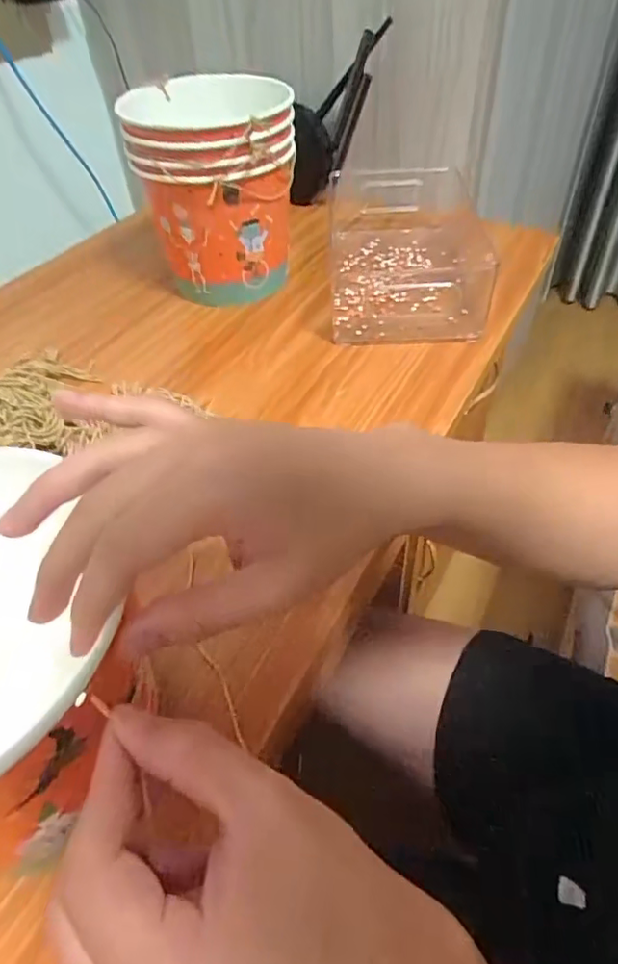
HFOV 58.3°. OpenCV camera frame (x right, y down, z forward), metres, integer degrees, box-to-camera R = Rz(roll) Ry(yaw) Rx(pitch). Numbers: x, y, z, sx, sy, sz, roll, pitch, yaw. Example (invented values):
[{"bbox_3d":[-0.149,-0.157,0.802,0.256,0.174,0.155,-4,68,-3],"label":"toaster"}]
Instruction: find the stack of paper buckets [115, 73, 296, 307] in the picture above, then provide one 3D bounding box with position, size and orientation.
[{"bbox_3d":[-0.094,-0.306,0.593,0.160,0.173,0.181,-17,48,-11],"label":"stack of paper buckets"}]

